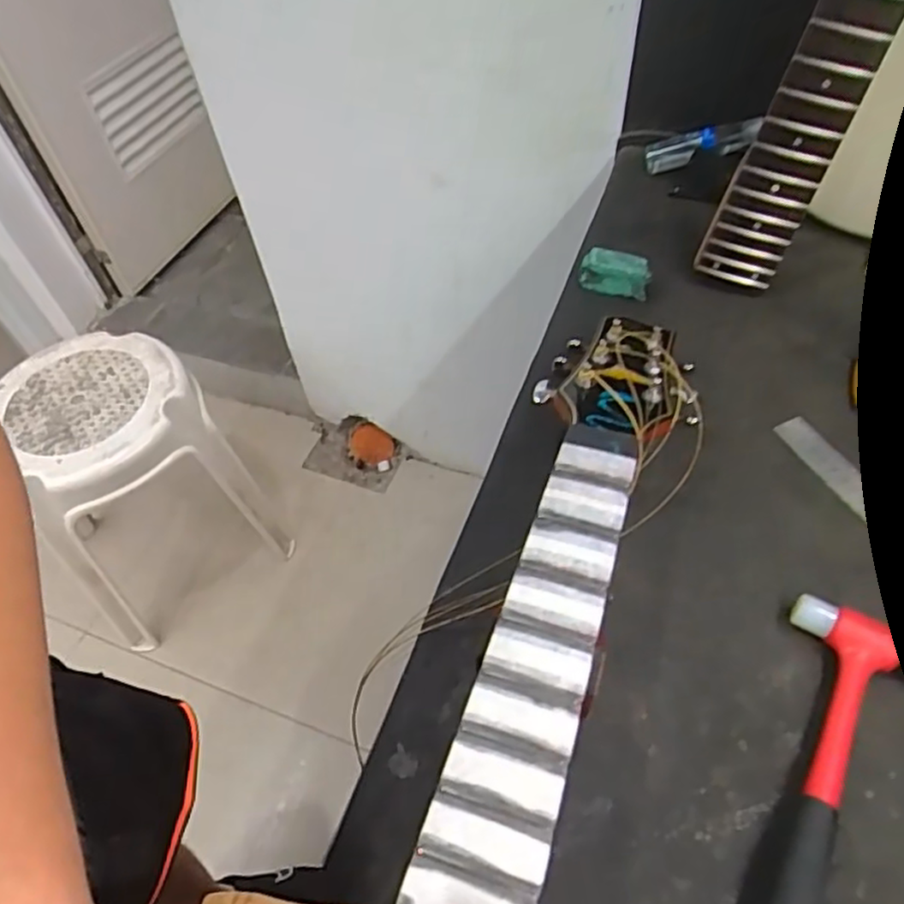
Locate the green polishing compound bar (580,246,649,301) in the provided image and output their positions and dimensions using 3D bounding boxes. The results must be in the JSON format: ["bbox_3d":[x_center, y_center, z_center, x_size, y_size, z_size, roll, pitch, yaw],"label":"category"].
[{"bbox_3d":[0.147,-0.162,0.601,0.058,0.031,0.024,17,58,17],"label":"green polishing compound bar"}]

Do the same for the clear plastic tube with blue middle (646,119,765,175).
[{"bbox_3d":[0.254,-0.314,0.681,0.110,0.025,0.021,-7,52,23],"label":"clear plastic tube with blue middle"}]

